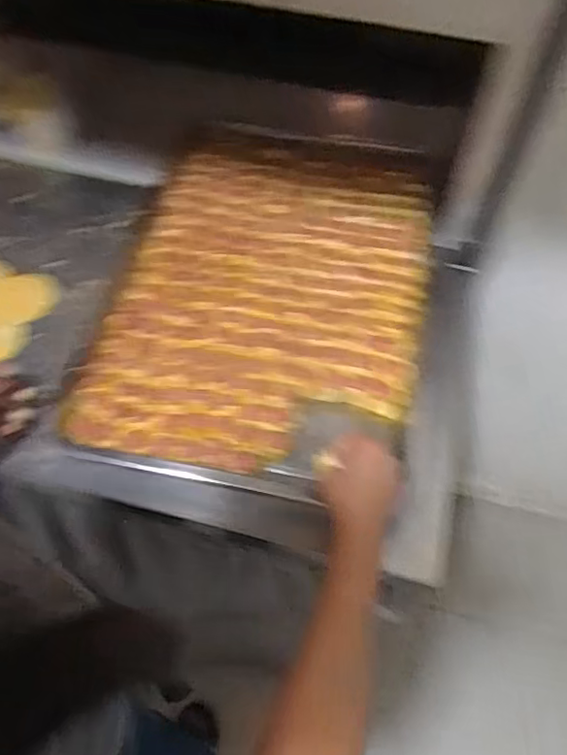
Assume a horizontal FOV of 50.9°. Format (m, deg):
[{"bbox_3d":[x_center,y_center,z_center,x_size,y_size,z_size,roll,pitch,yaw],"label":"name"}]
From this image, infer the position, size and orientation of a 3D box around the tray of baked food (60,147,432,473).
[{"bbox_3d":[-0.008,-0.126,0.769,0.378,0.038,0.556,10,57,5],"label":"tray of baked food"}]

